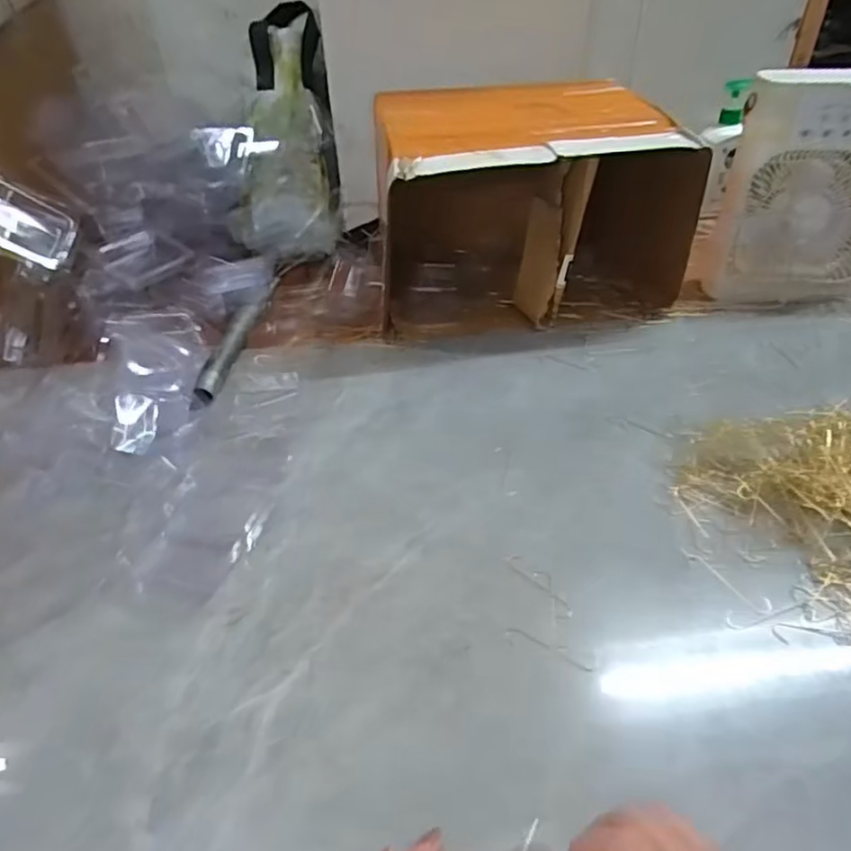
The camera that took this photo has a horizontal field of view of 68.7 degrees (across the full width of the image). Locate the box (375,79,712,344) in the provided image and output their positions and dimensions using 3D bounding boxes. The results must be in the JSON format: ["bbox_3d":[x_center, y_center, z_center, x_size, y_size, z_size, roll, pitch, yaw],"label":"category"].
[{"bbox_3d":[0.107,-0.264,0.742,0.345,0.197,0.223,-8,42,-7],"label":"box"}]

